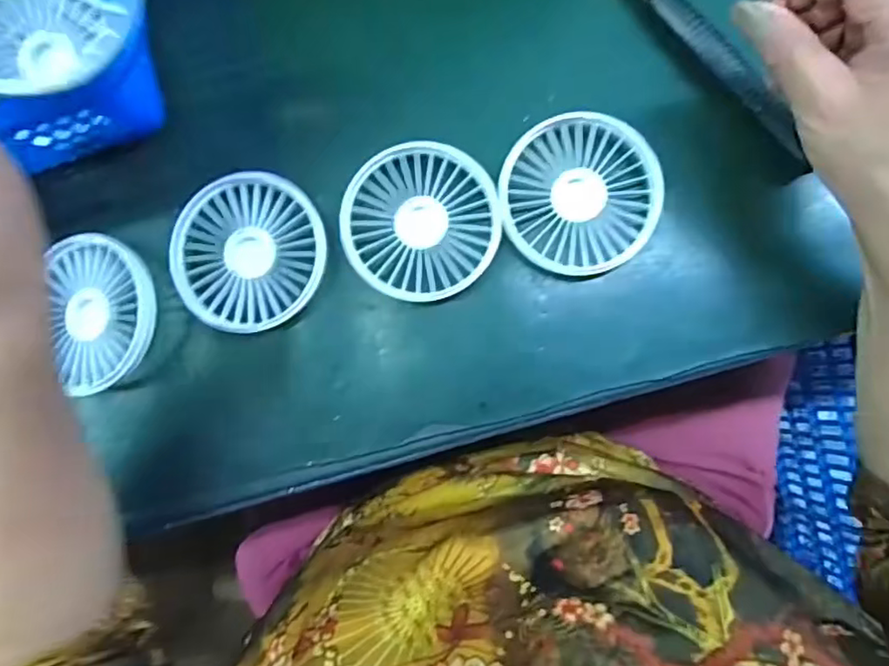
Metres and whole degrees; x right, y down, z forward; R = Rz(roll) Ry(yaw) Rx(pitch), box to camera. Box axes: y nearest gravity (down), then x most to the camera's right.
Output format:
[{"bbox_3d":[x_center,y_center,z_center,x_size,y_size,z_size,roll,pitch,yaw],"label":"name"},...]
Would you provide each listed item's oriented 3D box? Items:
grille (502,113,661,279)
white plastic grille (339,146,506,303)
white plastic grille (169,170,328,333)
[{"bbox_3d":[0.077,-0.079,0.348,0.086,0.011,0.087,0,85,1],"label":"grille"},{"bbox_3d":[-0.014,-0.065,0.350,0.086,0.005,0.088,0,85,1],"label":"white plastic grille"},{"bbox_3d":[-0.114,-0.048,0.357,0.087,0.023,0.090,0,85,1],"label":"white plastic grille"}]

